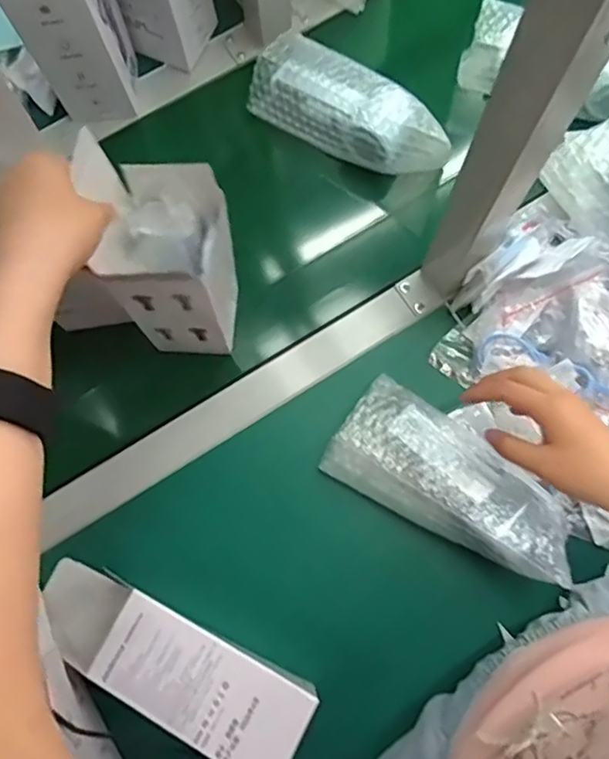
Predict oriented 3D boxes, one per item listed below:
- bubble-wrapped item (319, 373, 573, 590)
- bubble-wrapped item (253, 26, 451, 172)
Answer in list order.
[{"bbox_3d":[0.124,0.083,0.505,0.199,0.060,0.094,31,79,8],"label":"bubble-wrapped item"},{"bbox_3d":[0.048,-0.267,0.596,0.206,0.068,0.076,32,79,8],"label":"bubble-wrapped item"}]

